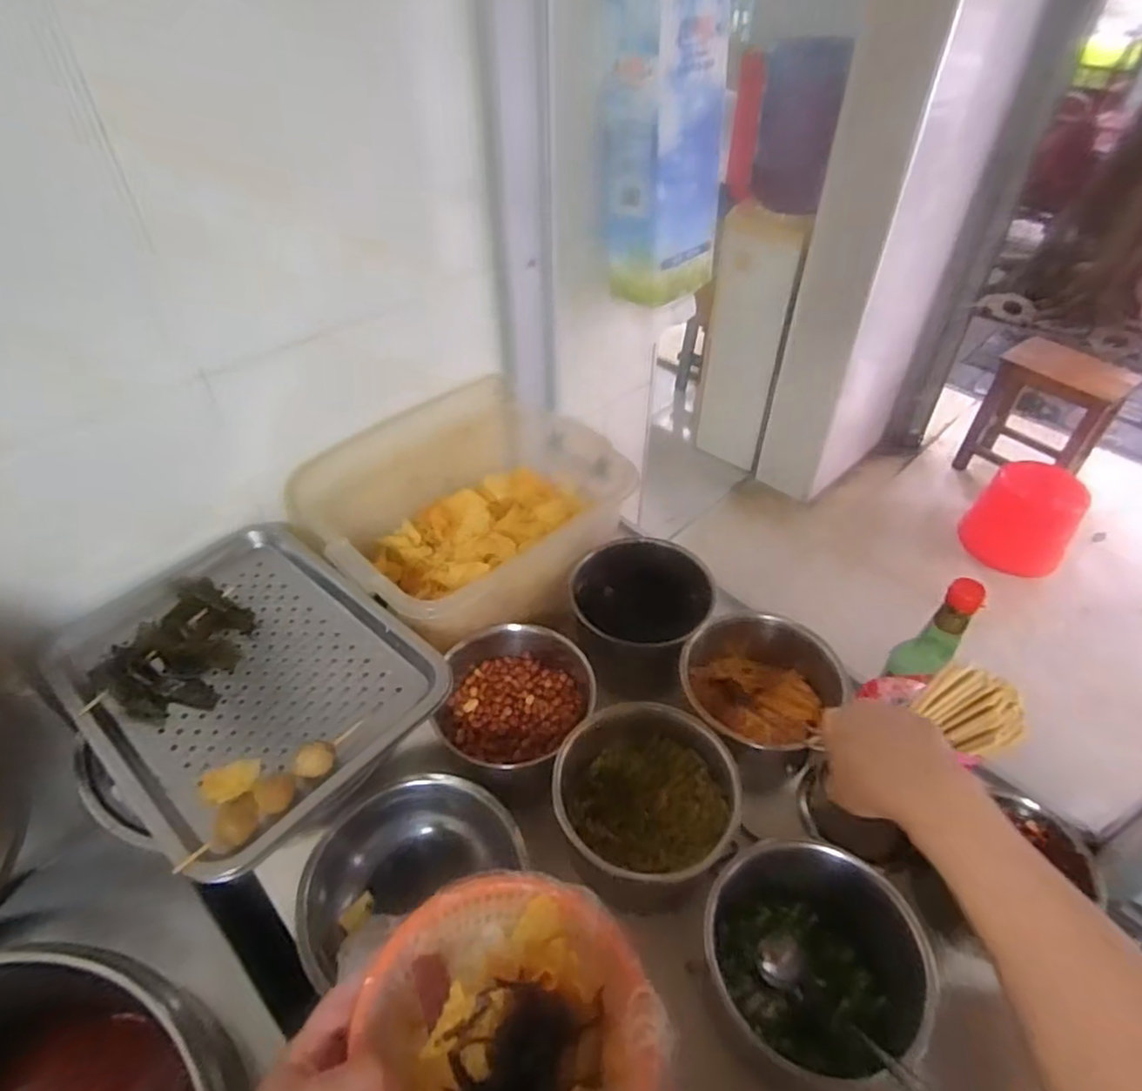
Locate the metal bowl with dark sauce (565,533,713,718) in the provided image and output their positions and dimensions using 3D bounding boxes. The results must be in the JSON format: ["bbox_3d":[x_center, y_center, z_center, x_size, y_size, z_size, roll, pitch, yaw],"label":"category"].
[{"bbox_3d":[0.080,0.097,0.861,0.162,0.162,0.166,1,44,-1],"label":"metal bowl with dark sauce"}]

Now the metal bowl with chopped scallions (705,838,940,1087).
[{"bbox_3d":[0.208,0.355,0.592,0.174,0.148,0.151,28,50,25],"label":"metal bowl with chopped scallions"}]

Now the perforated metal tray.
[{"bbox_3d":[-0.318,0.113,0.663,0.362,0.034,0.261,33,53,29],"label":"perforated metal tray"}]

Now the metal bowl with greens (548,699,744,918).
[{"bbox_3d":[0.071,0.253,0.671,0.169,0.135,0.159,1,44,-1],"label":"metal bowl with greens"}]

